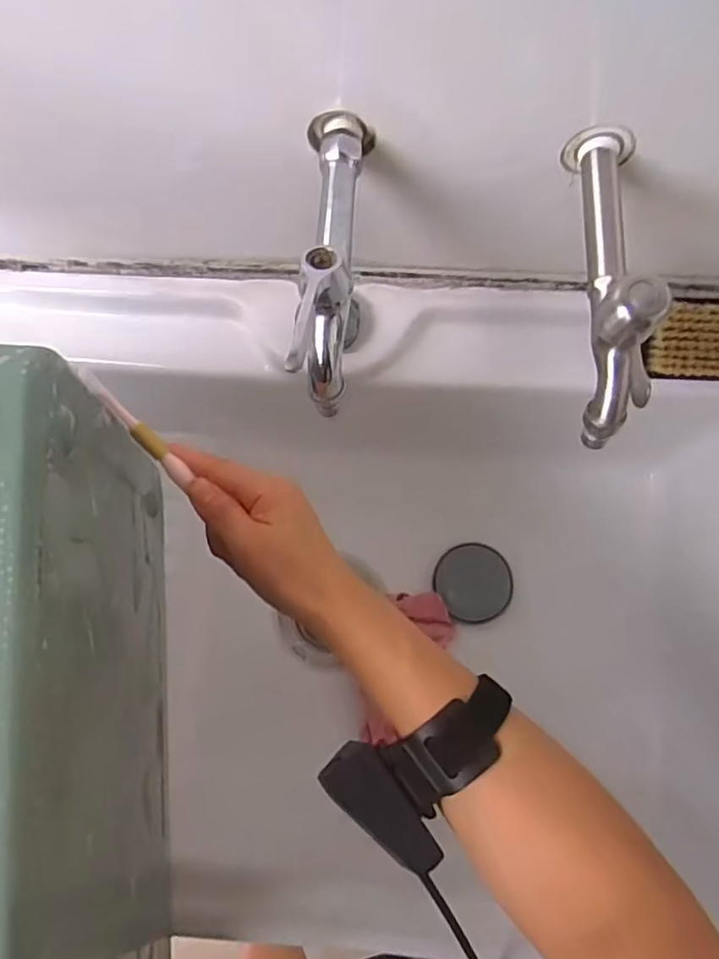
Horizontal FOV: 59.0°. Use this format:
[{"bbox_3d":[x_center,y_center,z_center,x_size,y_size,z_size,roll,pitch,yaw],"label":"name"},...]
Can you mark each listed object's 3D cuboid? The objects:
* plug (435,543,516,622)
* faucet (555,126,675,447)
[{"bbox_3d":[0.122,0.109,0.671,0.077,0.016,0.082,0,78,1],"label":"plug"},{"bbox_3d":[0.134,-0.114,0.342,0.030,0.082,0.177,3,78,2],"label":"faucet"}]

